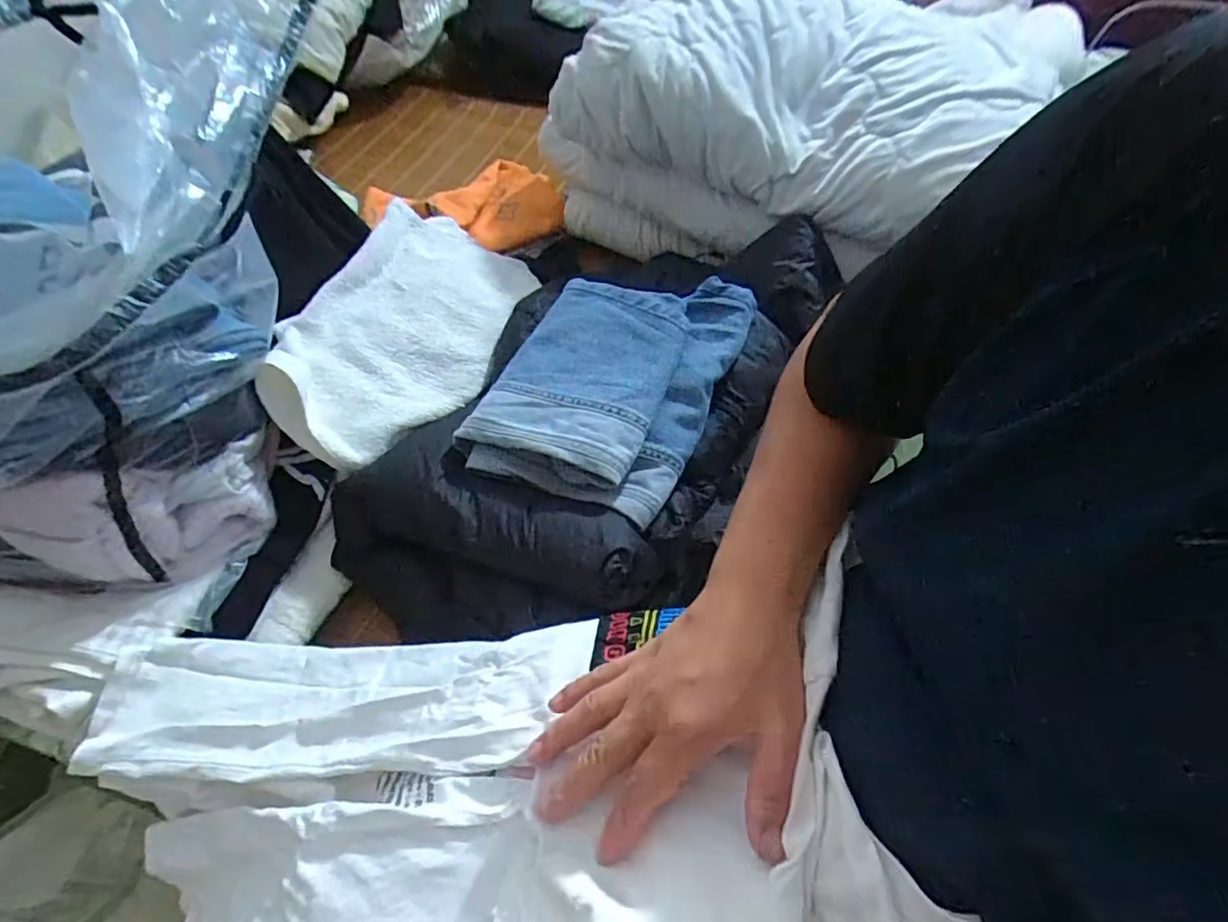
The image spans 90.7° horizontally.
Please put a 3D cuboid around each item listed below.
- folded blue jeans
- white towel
[{"bbox_3d":[-0.005,-0.082,0.557,0.196,0.064,0.251,23,56,12],"label":"folded blue jeans"},{"bbox_3d":[-0.213,-0.147,0.618,0.167,0.081,0.335,17,55,9],"label":"white towel"}]

